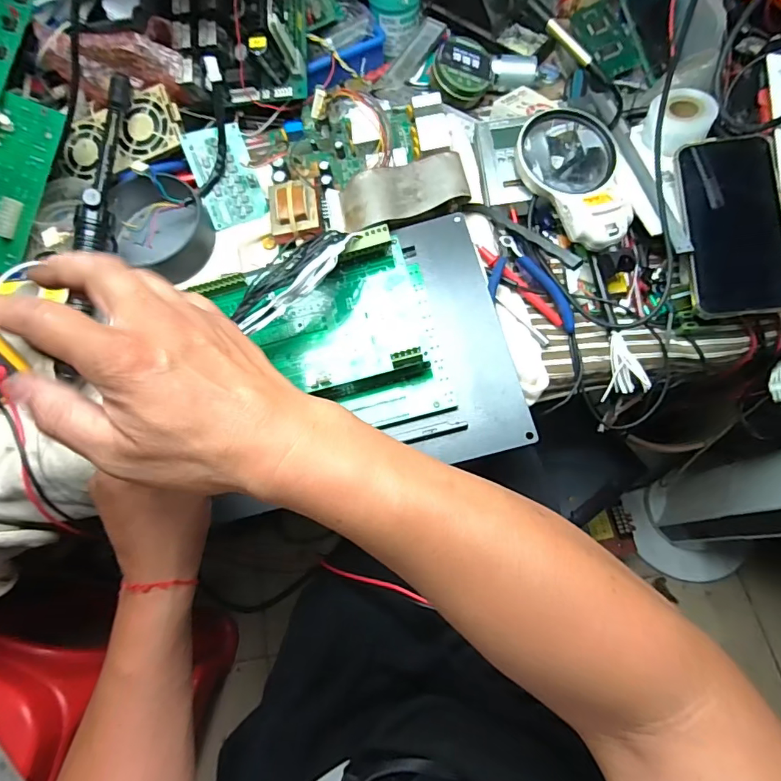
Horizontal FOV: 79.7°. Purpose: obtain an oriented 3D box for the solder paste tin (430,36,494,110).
[{"bbox_3d":[0.080,-0.357,0.528,0.065,0.031,0.065,1,86,-13],"label":"solder paste tin"}]

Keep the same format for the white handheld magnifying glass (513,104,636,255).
[{"bbox_3d":[0.182,-0.205,0.448,0.084,0.042,0.147,-27,72,-7],"label":"white handheld magnifying glass"}]

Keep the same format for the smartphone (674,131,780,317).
[{"bbox_3d":[0.302,-0.147,0.412,0.077,0.011,0.158,-4,85,13],"label":"smartphone"}]

